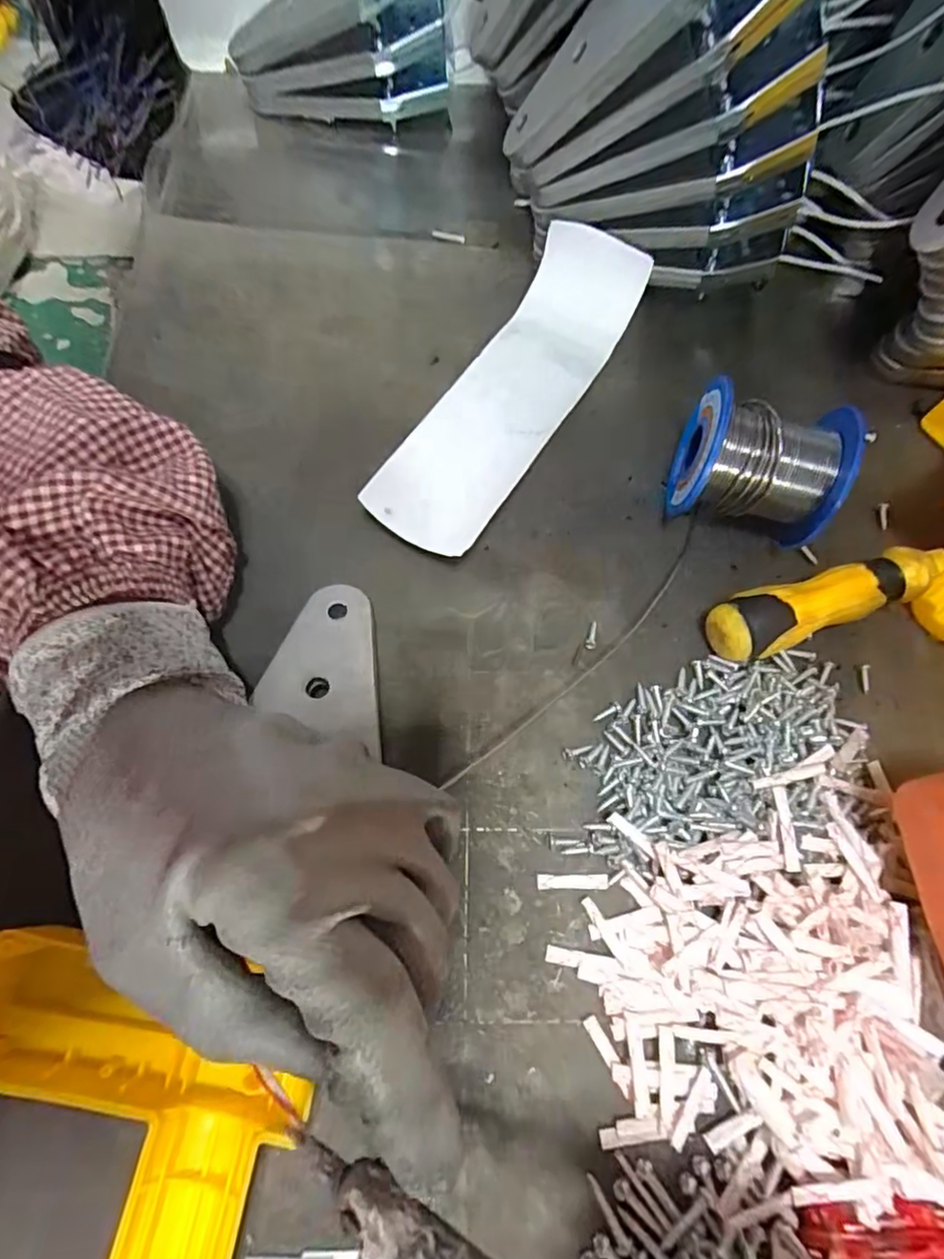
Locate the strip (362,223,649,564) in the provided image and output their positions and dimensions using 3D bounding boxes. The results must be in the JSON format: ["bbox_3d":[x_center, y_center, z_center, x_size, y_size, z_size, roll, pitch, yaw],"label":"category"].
[{"bbox_3d":[0.021,-0.127,0.293,0.061,0.029,0.205,29,71,8],"label":"strip"}]

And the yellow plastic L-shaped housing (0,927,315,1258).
[{"bbox_3d":[-0.121,0.179,0.172,0.113,0.028,0.125,16,70,6],"label":"yellow plastic L-shaped housing"}]

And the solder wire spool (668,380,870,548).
[{"bbox_3d":[0.133,-0.073,0.263,0.072,0.055,0.053,15,70,4],"label":"solder wire spool"}]

